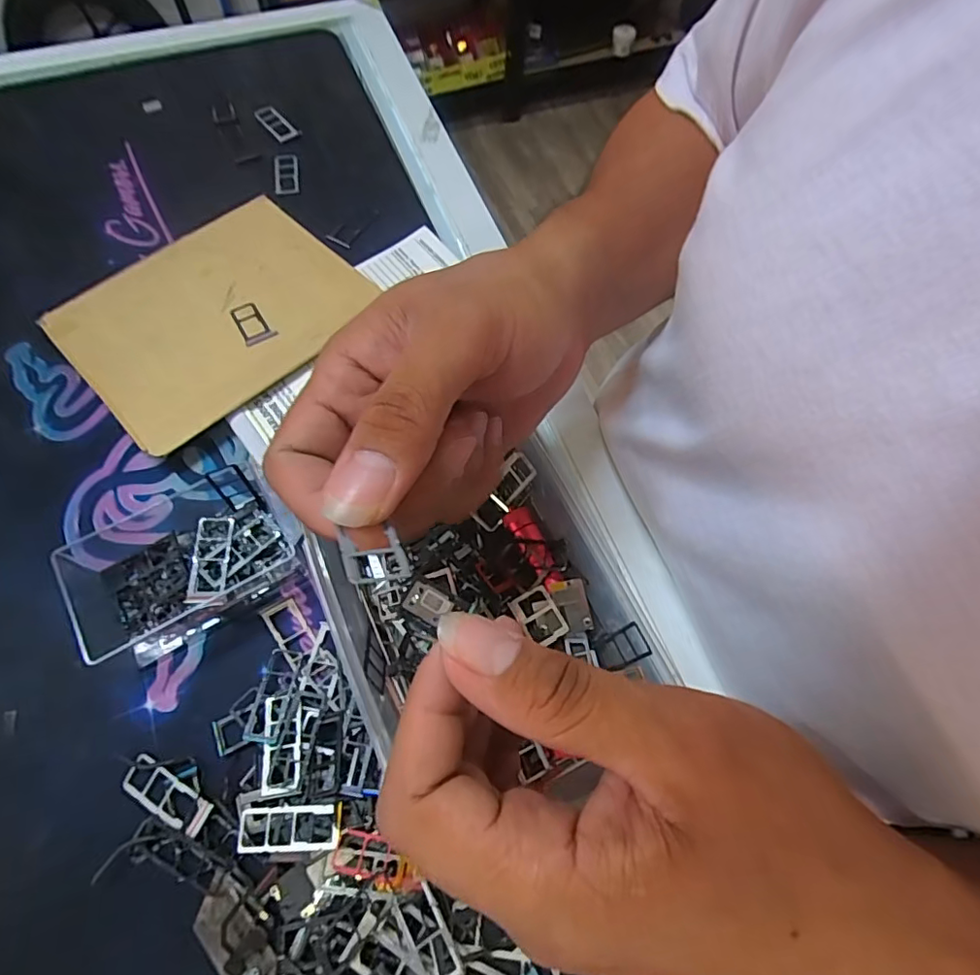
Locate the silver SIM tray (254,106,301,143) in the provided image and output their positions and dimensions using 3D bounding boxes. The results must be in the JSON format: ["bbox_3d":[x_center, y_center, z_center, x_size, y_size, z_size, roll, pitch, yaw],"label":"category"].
[{"bbox_3d":[-0.169,-0.287,0.432,0.017,0.004,0.046,-41,72,-17],"label":"silver SIM tray"}]

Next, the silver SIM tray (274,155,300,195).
[{"bbox_3d":[-0.150,-0.231,0.404,0.018,0.004,0.044,-10,66,-5],"label":"silver SIM tray"}]

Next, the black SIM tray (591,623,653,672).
[{"bbox_3d":[0.057,0.069,0.237,0.004,0.035,0.014,-15,68,-28],"label":"black SIM tray"}]

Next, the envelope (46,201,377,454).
[{"bbox_3d":[-0.165,-0.109,0.331,0.145,0.005,0.161,40,68,22],"label":"envelope"}]

